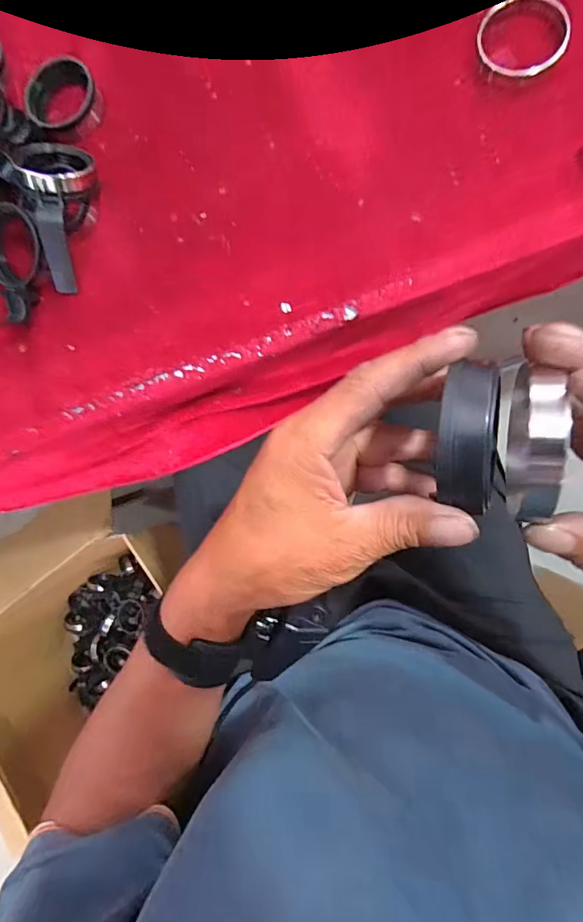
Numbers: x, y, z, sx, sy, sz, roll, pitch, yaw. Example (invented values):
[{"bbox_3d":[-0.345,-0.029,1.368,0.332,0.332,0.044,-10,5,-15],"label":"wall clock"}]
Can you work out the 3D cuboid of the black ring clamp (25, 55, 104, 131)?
[{"bbox_3d":[-0.228,-0.360,0.423,0.071,0.024,0.056,-42,83,5],"label":"black ring clamp"}]

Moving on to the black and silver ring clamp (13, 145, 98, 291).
[{"bbox_3d":[-0.219,-0.233,0.400,0.056,0.051,0.137,1,88,8],"label":"black and silver ring clamp"}]

